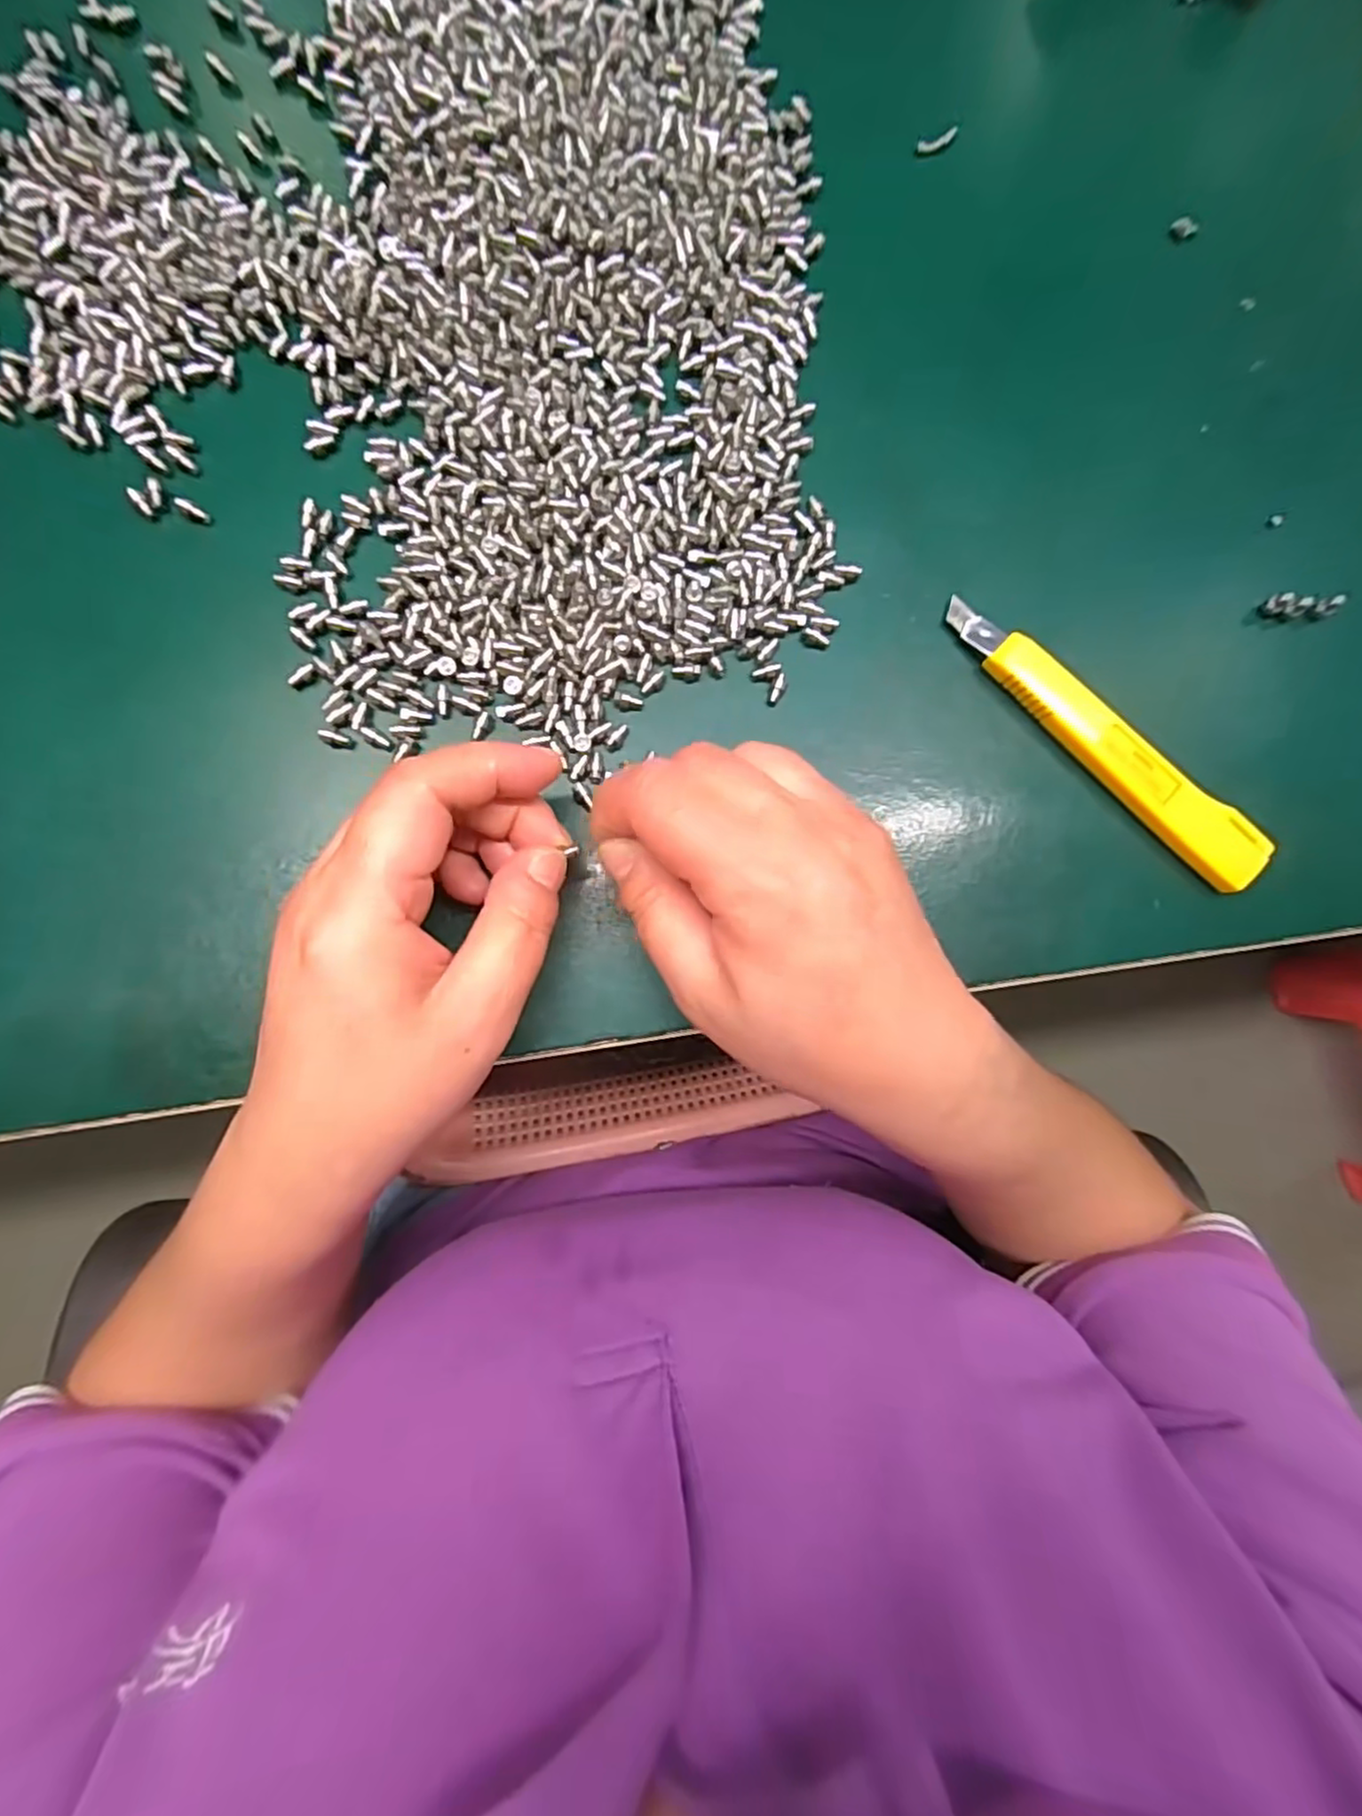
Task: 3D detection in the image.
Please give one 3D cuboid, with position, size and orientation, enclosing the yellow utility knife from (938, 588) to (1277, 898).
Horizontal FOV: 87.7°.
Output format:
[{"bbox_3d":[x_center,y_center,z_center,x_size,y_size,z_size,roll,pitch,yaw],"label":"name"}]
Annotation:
[{"bbox_3d":[0.143,-0.057,0.242,0.131,0.013,0.020,43,85,1],"label":"yellow utility knife"}]

